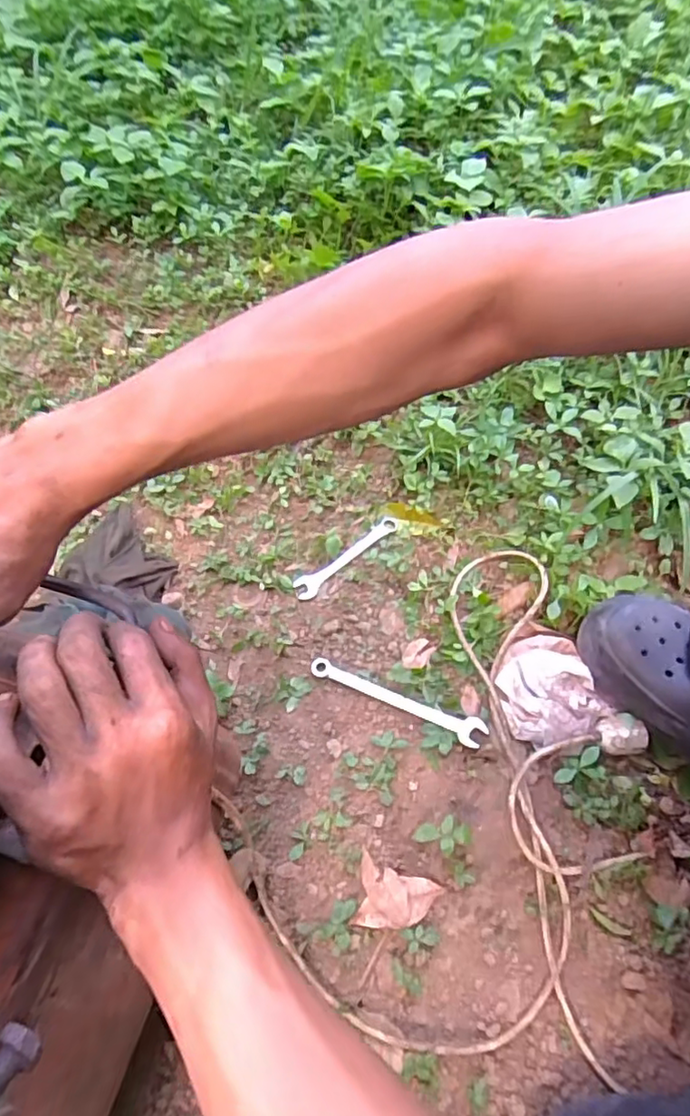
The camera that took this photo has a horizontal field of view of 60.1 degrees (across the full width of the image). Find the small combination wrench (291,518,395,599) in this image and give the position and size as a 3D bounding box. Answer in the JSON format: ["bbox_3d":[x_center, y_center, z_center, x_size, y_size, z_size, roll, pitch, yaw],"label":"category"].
[{"bbox_3d":[0.003,-0.003,0.696,0.144,0.009,0.026,-35,64,-16],"label":"small combination wrench"}]

